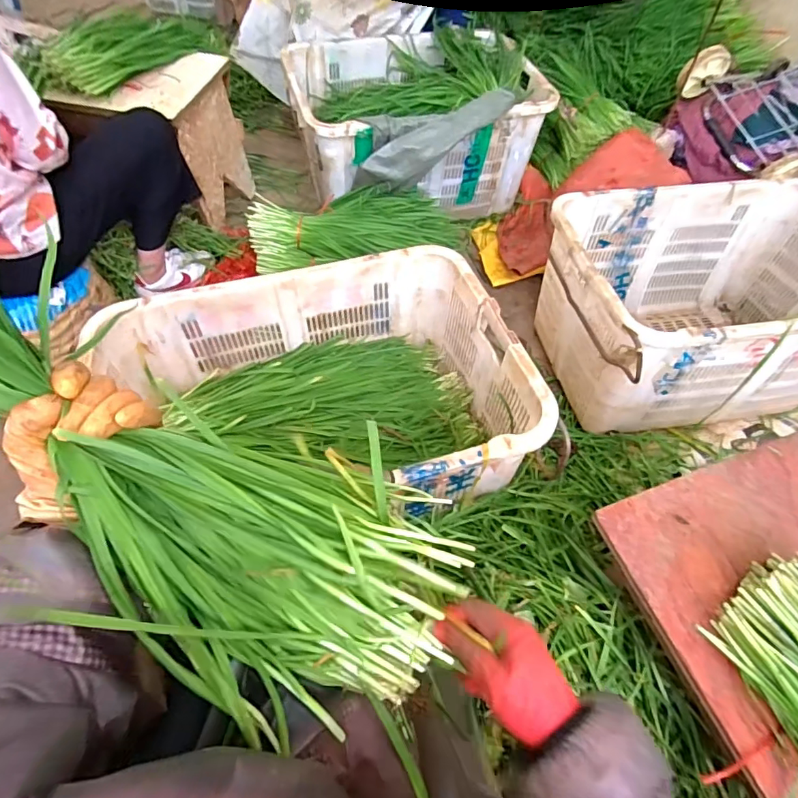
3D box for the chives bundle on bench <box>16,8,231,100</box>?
[{"bbox_3d":[-0.667,-0.867,1.178,0.220,0.101,0.519,31,60,17],"label":"chives bundle on bench"}]

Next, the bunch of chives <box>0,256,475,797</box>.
[{"bbox_3d":[-0.170,0.075,0.362,0.477,0.107,0.179,41,59,-11],"label":"bunch of chives"}]

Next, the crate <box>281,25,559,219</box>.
[{"bbox_3d":[0.038,-0.805,1.446,0.687,0.319,0.500,-18,59,-14],"label":"crate"}]

